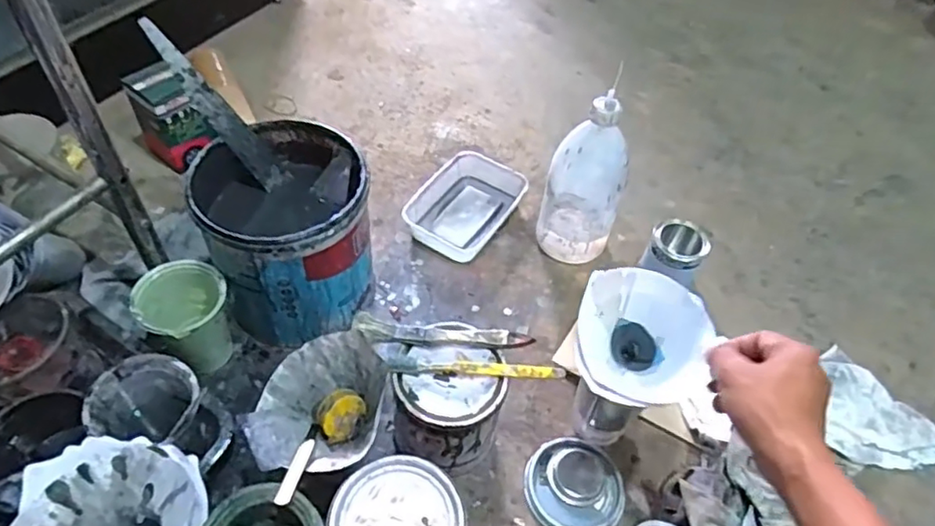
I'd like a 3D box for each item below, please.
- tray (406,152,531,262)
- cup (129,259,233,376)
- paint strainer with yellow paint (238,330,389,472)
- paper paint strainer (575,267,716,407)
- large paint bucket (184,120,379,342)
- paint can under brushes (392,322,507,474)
[{"bbox_3d":[-0.001,-0.087,0.874,0.121,0.035,0.177,31,55,17],"label":"tray"},{"bbox_3d":[-0.297,0.060,0.669,0.083,0.115,0.083,3,52,-3],"label":"cup"},{"bbox_3d":[-0.133,0.129,0.560,0.117,0.060,0.116,3,52,-3],"label":"paint strainer with yellow paint"},{"bbox_3d":[0.156,0.075,0.560,0.114,0.084,0.107,0,51,0],"label":"paper paint strainer"},{"bbox_3d":[-0.198,-0.033,0.707,0.171,0.197,0.179,3,52,-3],"label":"large paint bucket"},{"bbox_3d":[-0.015,0.146,0.622,0.095,0.141,0.102,3,52,-3],"label":"paint can under brushes"}]

